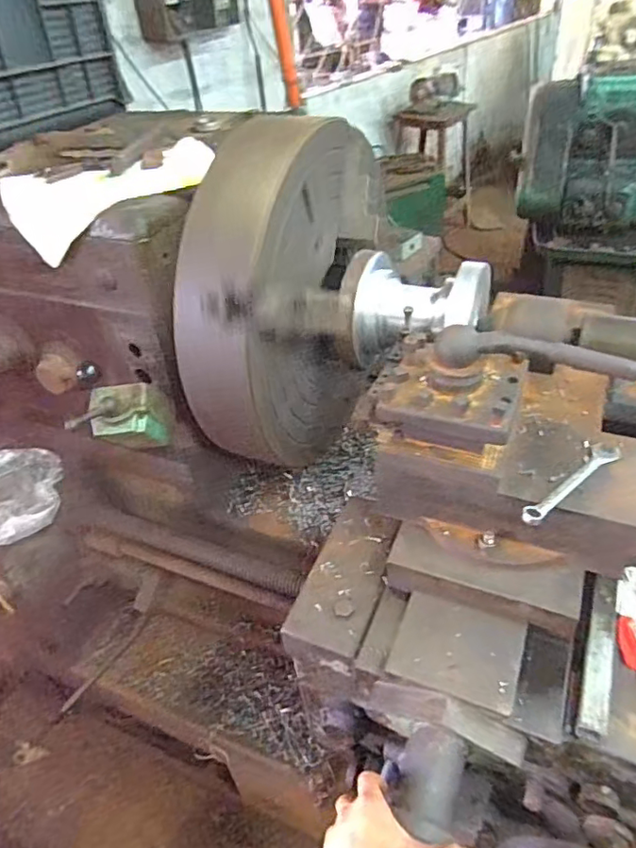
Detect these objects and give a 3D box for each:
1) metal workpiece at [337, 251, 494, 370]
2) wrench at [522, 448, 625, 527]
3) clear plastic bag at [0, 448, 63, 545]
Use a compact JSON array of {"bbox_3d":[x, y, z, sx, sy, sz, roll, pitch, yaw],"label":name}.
[{"bbox_3d":[0.135,-0.158,0.786,0.197,0.129,0.141,4,41,12],"label":"metal workpiece"},{"bbox_3d":[0.273,0.062,0.614,0.162,0.012,0.026,-30,46,-25],"label":"wrench"},{"bbox_3d":[-0.545,0.119,0.989,0.208,0.044,0.208,1,41,9],"label":"clear plastic bag"}]

